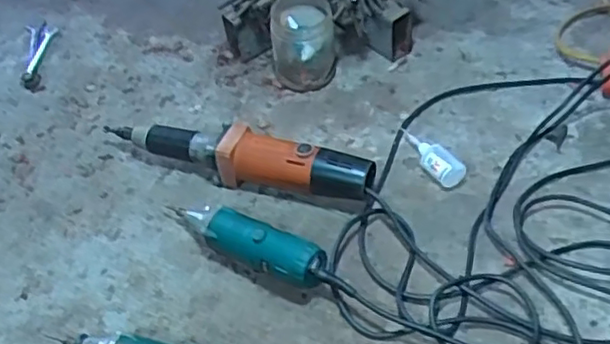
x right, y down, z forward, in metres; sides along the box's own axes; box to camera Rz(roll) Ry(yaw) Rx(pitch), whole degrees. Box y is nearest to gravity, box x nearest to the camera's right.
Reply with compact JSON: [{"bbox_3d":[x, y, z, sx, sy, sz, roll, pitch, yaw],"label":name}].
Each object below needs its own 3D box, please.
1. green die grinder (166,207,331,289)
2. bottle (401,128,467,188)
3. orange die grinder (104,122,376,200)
[{"bbox_3d":[-0.077,0.081,0.750,0.225,0.059,0.051,24,52,28],"label":"green die grinder"},{"bbox_3d":[0.164,-0.026,0.845,0.034,0.037,0.116,-26,47,-18],"label":"bottle"},{"bbox_3d":[-0.103,-0.021,0.847,0.391,0.074,0.058,11,47,18],"label":"orange die grinder"}]

